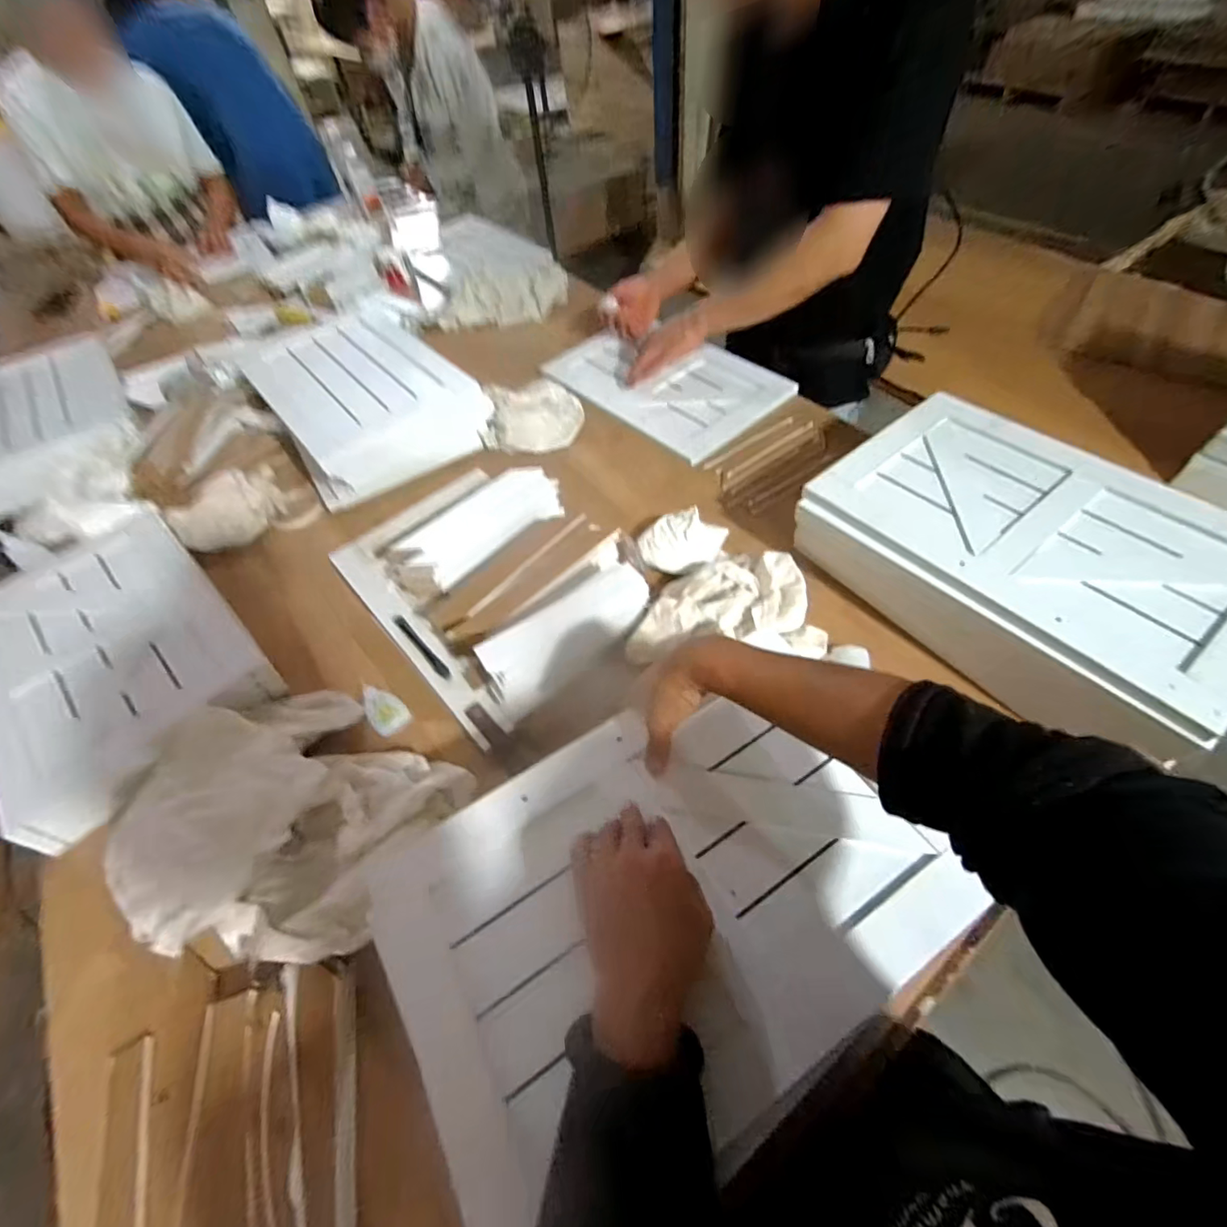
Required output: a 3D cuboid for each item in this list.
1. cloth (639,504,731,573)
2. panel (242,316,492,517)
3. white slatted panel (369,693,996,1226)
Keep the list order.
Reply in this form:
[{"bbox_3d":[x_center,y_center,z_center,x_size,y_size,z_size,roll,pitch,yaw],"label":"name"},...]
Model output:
[{"bbox_3d":[0.097,-0.103,0.729,0.118,0.047,0.096,7,56,10],"label":"cloth"},{"bbox_3d":[-0.461,-0.403,0.947,0.297,0.103,0.429,-35,59,-18],"label":"panel"},{"bbox_3d":[0.035,0.210,0.394,0.368,0.029,0.274,-30,57,-15],"label":"white slatted panel"}]

